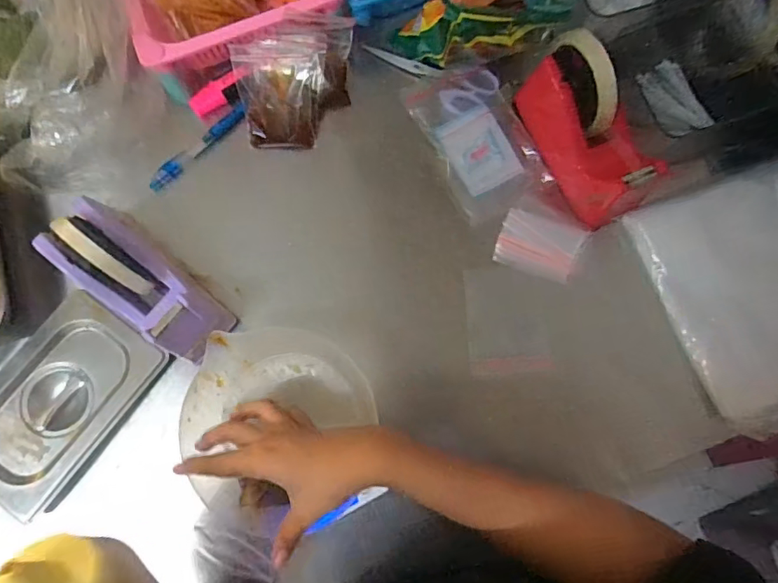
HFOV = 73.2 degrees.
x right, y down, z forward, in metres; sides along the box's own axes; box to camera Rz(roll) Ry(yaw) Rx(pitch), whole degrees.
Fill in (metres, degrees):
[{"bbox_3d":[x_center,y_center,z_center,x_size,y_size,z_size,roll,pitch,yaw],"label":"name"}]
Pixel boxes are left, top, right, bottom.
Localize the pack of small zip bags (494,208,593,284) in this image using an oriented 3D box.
[{"bbox_3d":[0.141,-0.044,0.490,0.073,0.013,0.053,21,78,5],"label":"pack of small zip bags"}]

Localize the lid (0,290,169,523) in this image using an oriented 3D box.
[{"bbox_3d":[-0.288,0.091,0.453,0.111,0.016,0.170,36,76,6],"label":"lid"}]

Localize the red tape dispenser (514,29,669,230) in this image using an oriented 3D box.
[{"bbox_3d":[0.180,-0.145,0.463,0.062,0.081,0.155,-29,79,-6],"label":"red tape dispenser"}]

